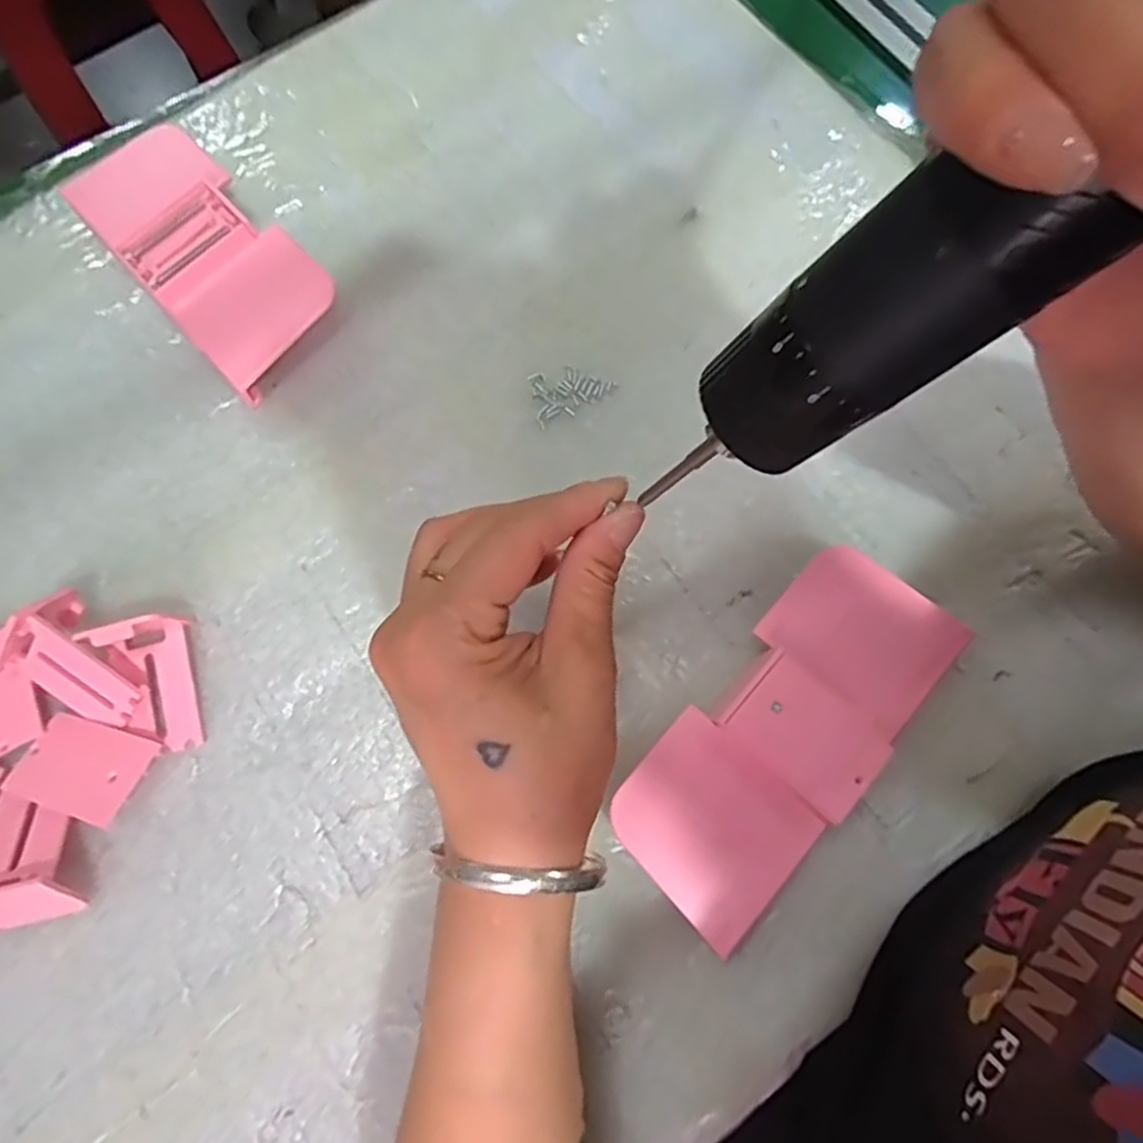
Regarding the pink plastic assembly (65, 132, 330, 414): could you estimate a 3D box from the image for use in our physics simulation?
[{"bbox_3d":[-0.193,-0.168,0.366,0.071,0.029,0.161,-42,75,-11],"label":"pink plastic assembly"}]

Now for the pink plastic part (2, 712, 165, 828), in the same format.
[{"bbox_3d":[-0.208,0.082,0.295,0.052,0.004,0.037,14,59,11],"label":"pink plastic part"}]

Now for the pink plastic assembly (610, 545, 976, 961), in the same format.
[{"bbox_3d":[0.089,0.066,0.291,0.070,0.031,0.161,40,77,14],"label":"pink plastic assembly"}]

